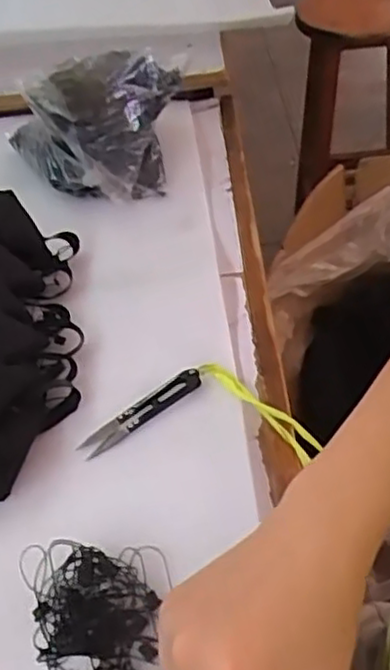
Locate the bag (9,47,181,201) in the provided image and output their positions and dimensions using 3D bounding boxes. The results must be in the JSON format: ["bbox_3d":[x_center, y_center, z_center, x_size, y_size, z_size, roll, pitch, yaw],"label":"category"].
[{"bbox_3d":[-0.098,-0.208,0.721,0.179,0.131,0.126,-12,45,-5],"label":"bag"}]

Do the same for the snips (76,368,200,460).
[{"bbox_3d":[-0.040,0.055,0.515,0.102,0.009,0.023,-31,49,-22],"label":"snips"}]

